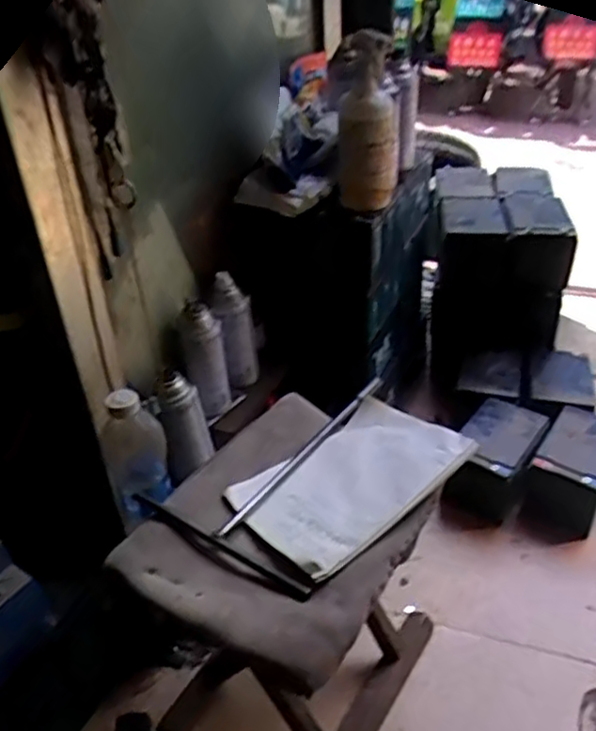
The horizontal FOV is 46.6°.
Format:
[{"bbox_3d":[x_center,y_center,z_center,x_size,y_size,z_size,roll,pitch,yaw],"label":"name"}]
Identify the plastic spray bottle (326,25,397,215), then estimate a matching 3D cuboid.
[{"bbox_3d":[0.088,-0.311,0.890,0.091,0.206,0.073,1,37,5],"label":"plastic spray bottle"}]

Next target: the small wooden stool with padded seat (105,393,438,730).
[{"bbox_3d":[0.001,0.248,0.723,0.219,0.288,0.280,22,44,29],"label":"small wooden stool with padded seat"}]

